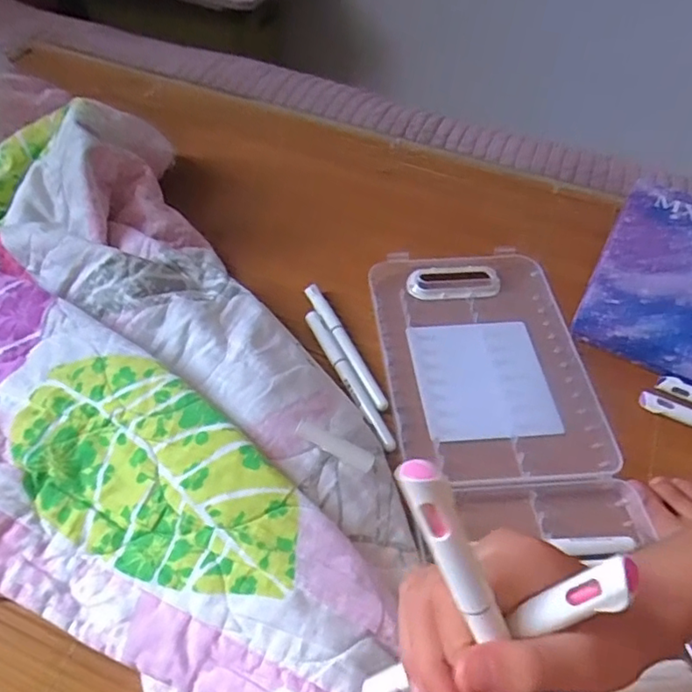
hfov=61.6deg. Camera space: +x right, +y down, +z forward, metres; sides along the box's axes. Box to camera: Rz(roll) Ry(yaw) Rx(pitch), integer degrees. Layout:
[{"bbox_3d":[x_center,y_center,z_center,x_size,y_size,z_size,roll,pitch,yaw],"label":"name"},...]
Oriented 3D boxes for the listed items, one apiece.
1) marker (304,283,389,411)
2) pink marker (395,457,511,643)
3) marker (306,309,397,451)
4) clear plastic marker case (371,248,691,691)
[{"bbox_3d":[-0.001,-0.003,0.459,0.013,0.008,0.127,-20,56,-18],"label":"marker"},{"bbox_3d":[0.044,0.086,0.190,0.012,0.010,0.111,-31,105,-25],"label":"pink marker"},{"bbox_3d":[0.002,0.022,0.441,0.013,0.009,0.132,-20,56,-18],"label":"marker"},{"bbox_3d":[0.120,0.092,0.393,0.151,0.026,0.423,-3,52,-7],"label":"clear plastic marker case"}]

